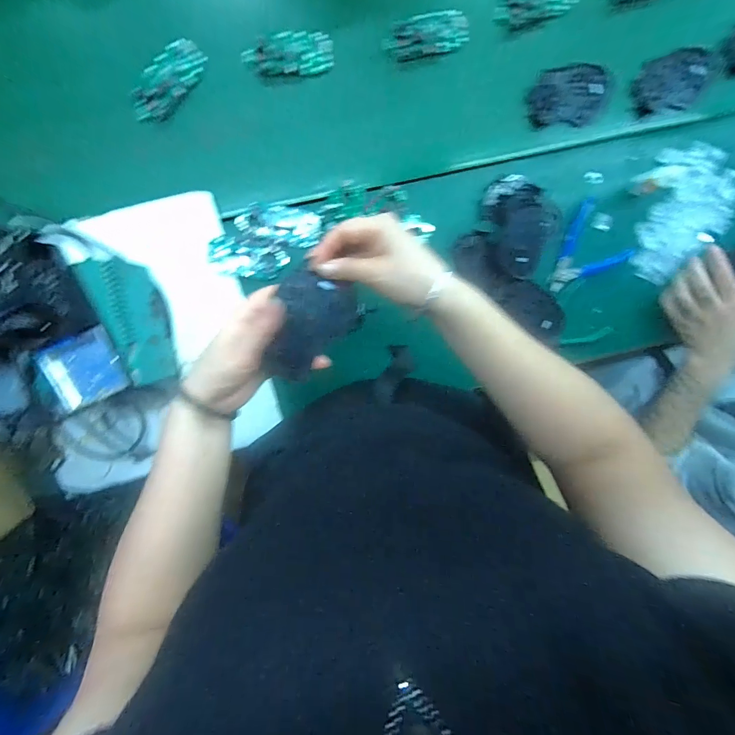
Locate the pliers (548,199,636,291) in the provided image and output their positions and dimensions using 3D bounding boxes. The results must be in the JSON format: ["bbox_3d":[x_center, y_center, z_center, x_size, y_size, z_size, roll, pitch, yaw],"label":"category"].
[{"bbox_3d":[0.307,-0.179,0.526,0.127,0.011,0.099,-25,99,-3],"label":"pliers"}]

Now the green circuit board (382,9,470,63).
[{"bbox_3d":[0.074,-0.418,0.472,0.108,0.006,0.047,-15,98,-5],"label":"green circuit board"}]

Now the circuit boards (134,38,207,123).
[{"bbox_3d":[-0.241,-0.345,0.454,0.048,0.008,0.106,42,90,-9],"label":"circuit boards"}]

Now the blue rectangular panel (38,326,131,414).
[{"bbox_3d":[-0.294,0.000,0.393,0.075,0.015,0.070,-24,101,-2],"label":"blue rectangular panel"}]

